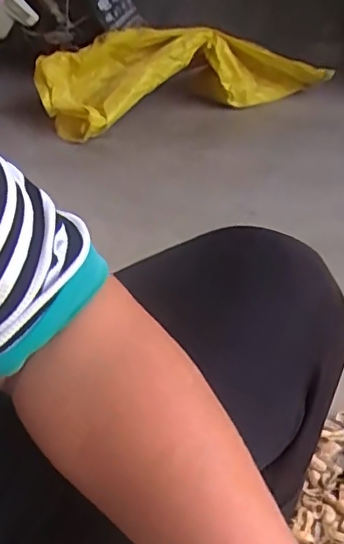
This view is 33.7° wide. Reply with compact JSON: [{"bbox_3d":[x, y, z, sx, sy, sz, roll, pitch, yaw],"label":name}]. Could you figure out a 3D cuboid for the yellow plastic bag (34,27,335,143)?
[{"bbox_3d":[-0.006,-0.598,1.727,0.868,0.230,0.332,-5,35,1],"label":"yellow plastic bag"}]

